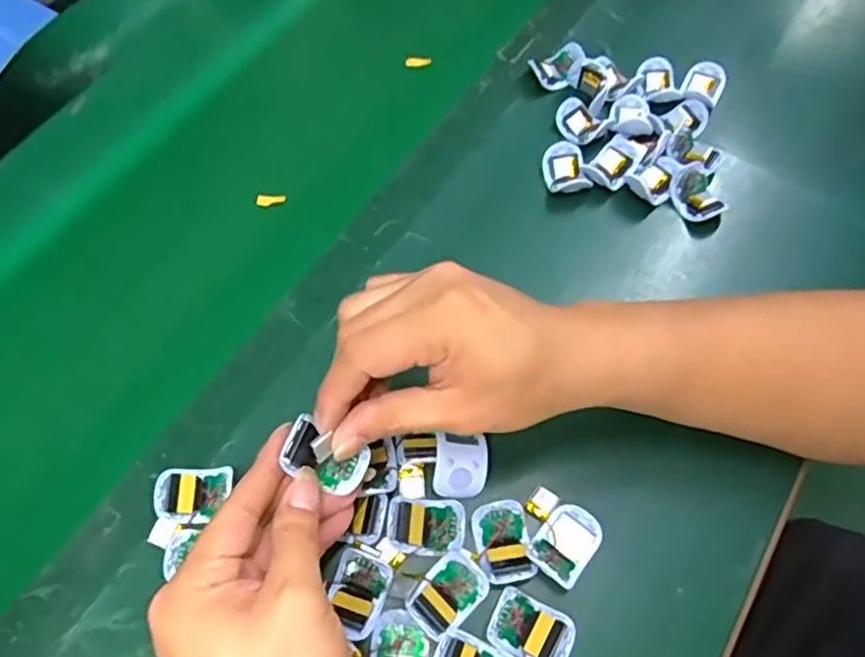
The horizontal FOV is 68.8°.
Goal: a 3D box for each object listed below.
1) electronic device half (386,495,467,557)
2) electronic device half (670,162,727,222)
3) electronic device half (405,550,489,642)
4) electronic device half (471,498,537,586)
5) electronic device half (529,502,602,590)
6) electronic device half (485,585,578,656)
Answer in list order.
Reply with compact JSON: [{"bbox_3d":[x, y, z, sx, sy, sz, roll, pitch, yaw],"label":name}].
[{"bbox_3d":[-0.003,0.110,0.354,0.042,0.012,0.030,8,63,5],"label":"electronic device half"},{"bbox_3d":[0.191,-0.098,0.458,0.028,0.013,0.043,-17,64,-8],"label":"electronic device half"},{"bbox_3d":[0.008,0.142,0.337,0.042,0.014,0.028,-42,69,-18],"label":"electronic device half"},{"bbox_3d":[0.039,0.118,0.350,0.031,0.014,0.043,-12,63,-5],"label":"electronic device half"},{"bbox_3d":[0.074,0.119,0.349,0.030,0.015,0.041,36,69,18],"label":"electronic device half"},{"bbox_3d":[0.051,0.157,0.329,0.042,0.012,0.030,24,66,13],"label":"electronic device half"}]

